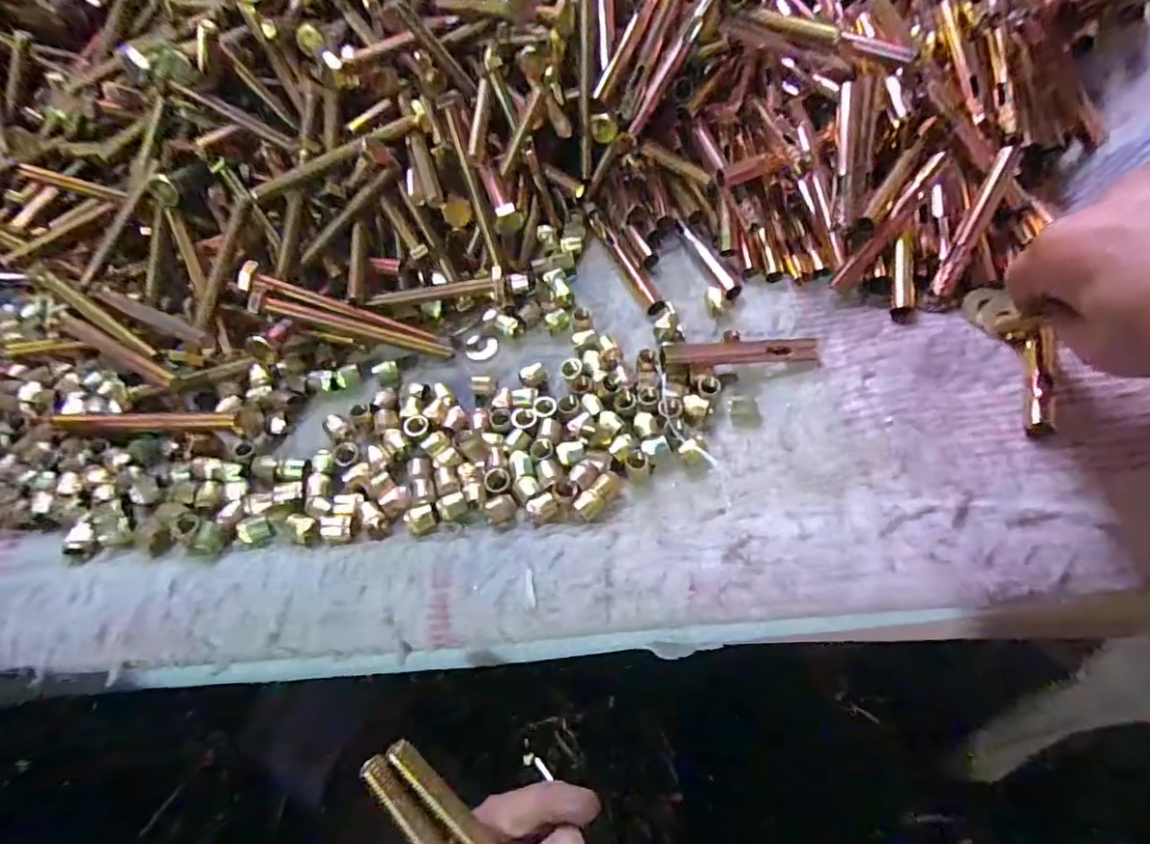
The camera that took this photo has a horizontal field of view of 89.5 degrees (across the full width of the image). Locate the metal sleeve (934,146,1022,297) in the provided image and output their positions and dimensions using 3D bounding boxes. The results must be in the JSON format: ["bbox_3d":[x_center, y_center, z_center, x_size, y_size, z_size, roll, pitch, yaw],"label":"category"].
[{"bbox_3d":[0.214,-0.107,0.310,0.010,0.007,0.082,26,94,18],"label":"metal sleeve"}]

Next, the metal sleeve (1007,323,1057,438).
[{"bbox_3d":[0.221,-0.021,0.278,0.011,0.013,0.062,13,63,10],"label":"metal sleeve"}]

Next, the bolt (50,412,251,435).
[{"bbox_3d":[-0.217,0.001,0.299,0.101,0.010,0.010,1,58,3],"label":"bolt"}]

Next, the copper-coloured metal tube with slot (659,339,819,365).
[{"bbox_3d":[0.088,-0.037,0.311,0.083,0.008,0.013,-2,58,1],"label":"copper-coloured metal tube with slot"}]

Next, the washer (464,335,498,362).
[{"bbox_3d":[-0.054,-0.043,0.336,0.018,0.005,0.023,-11,58,-5],"label":"washer"}]

